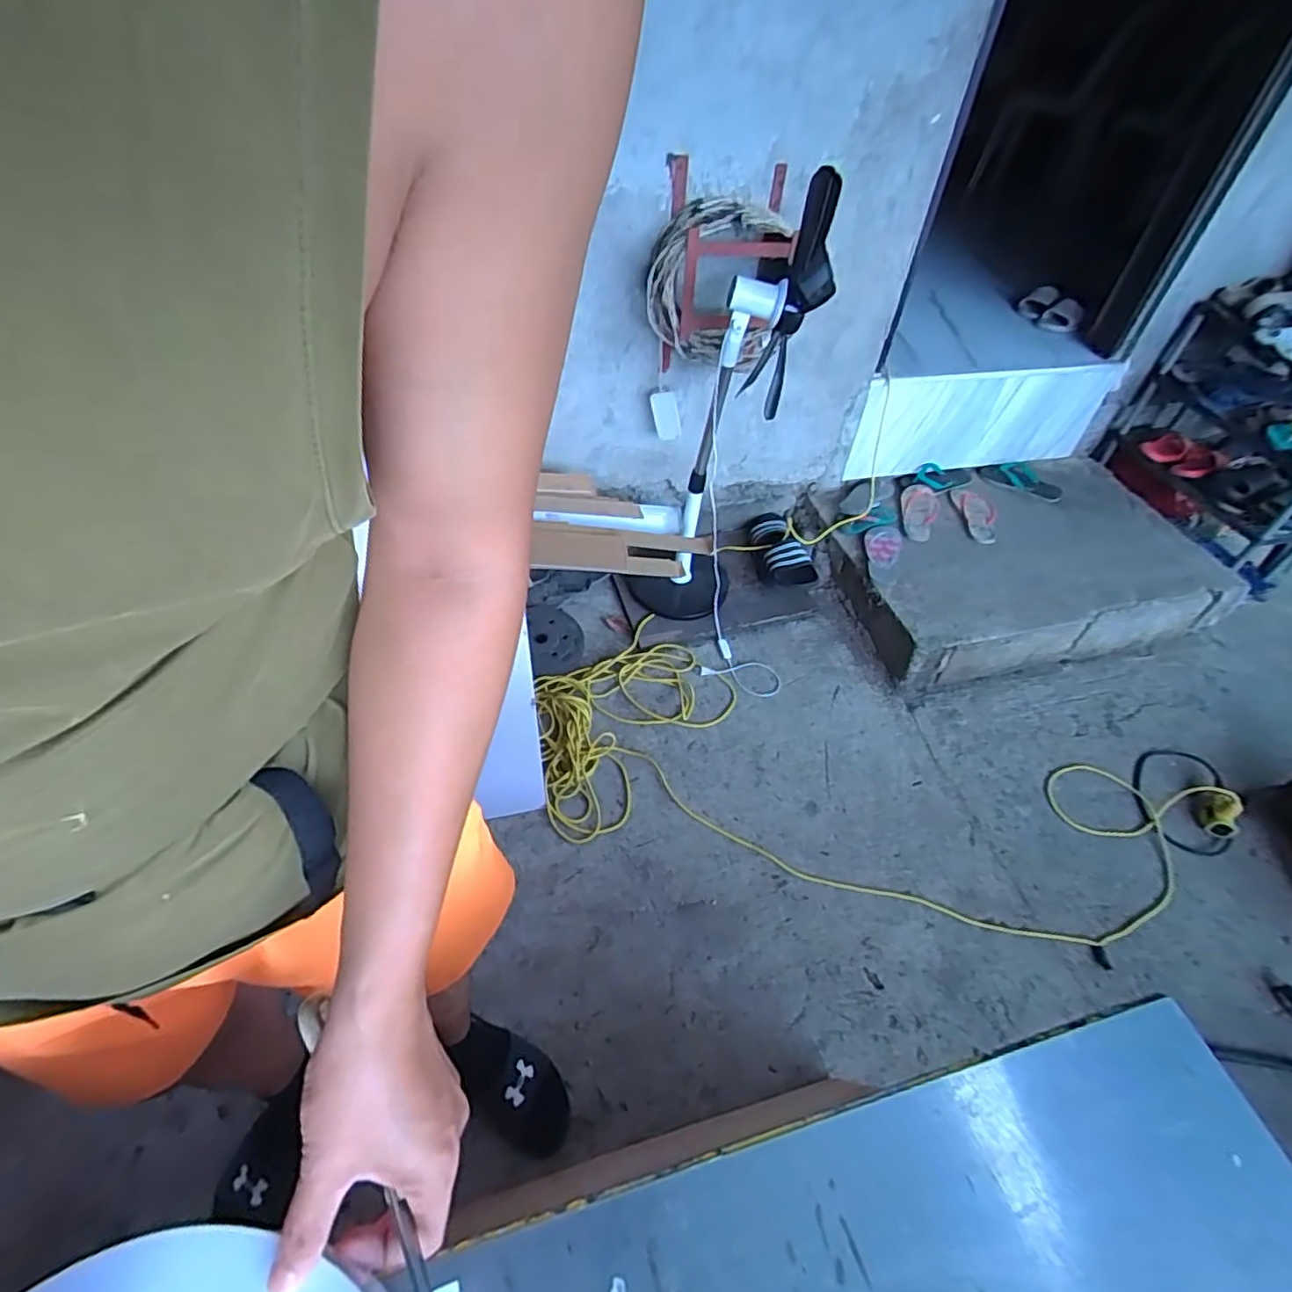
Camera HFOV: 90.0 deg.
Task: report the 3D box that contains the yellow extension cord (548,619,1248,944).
[{"bbox_3d":[0.474,0.342,1.429,1.590,0.052,0.578,19,47,7],"label":"yellow extension cord"}]

